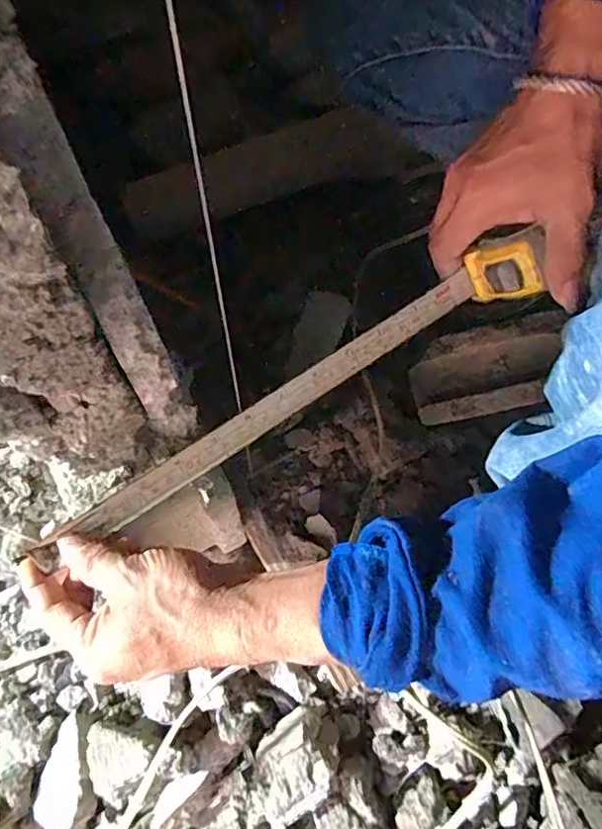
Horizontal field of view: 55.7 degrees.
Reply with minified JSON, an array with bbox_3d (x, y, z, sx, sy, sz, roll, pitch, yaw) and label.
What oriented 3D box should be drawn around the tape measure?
[{"bbox_3d":[-0.006,-0.014,0.347,0.334,0.054,0.045,-32,71,-5],"label":"tape measure"}]

